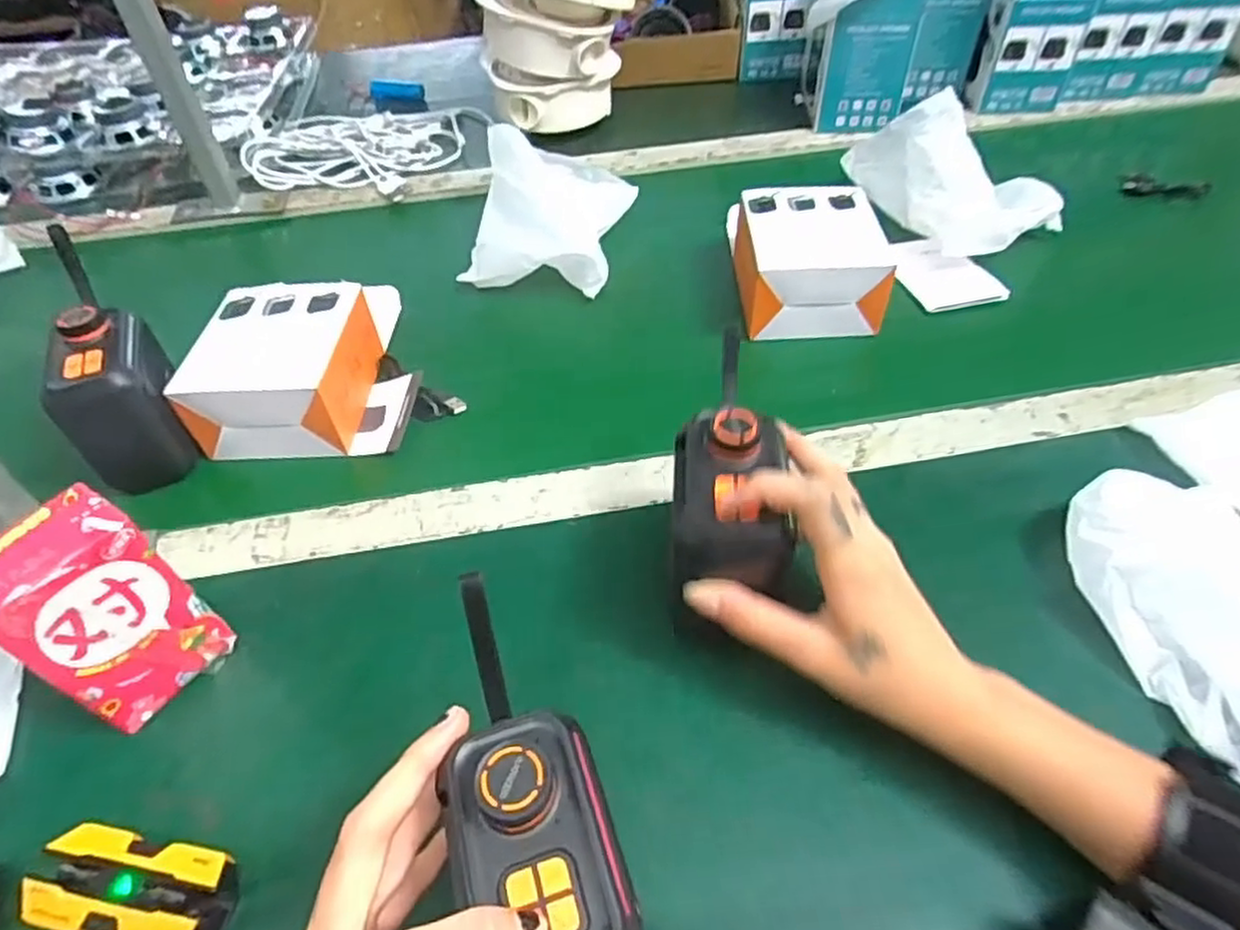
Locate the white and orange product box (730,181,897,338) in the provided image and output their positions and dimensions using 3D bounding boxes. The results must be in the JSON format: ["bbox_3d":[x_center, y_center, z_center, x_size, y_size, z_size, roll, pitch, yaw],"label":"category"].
[{"bbox_3d":[0.140,-0.158,0.551,0.109,0.064,0.109,-4,48,0],"label":"white and orange product box"}]

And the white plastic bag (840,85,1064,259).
[{"bbox_3d":[0.291,-0.251,0.602,0.095,0.097,0.157,-29,53,-21],"label":"white plastic bag"}]

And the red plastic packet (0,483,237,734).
[{"bbox_3d":[-0.241,0.073,0.331,0.041,0.111,0.069,25,54,24],"label":"red plastic packet"}]

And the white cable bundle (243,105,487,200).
[{"bbox_3d":[-0.278,-0.352,0.775,0.207,0.027,0.196,4,49,7],"label":"white cable bundle"}]

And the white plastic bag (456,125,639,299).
[{"bbox_3d":[-0.062,-0.231,0.618,0.128,0.065,0.173,7,49,10],"label":"white plastic bag"}]

